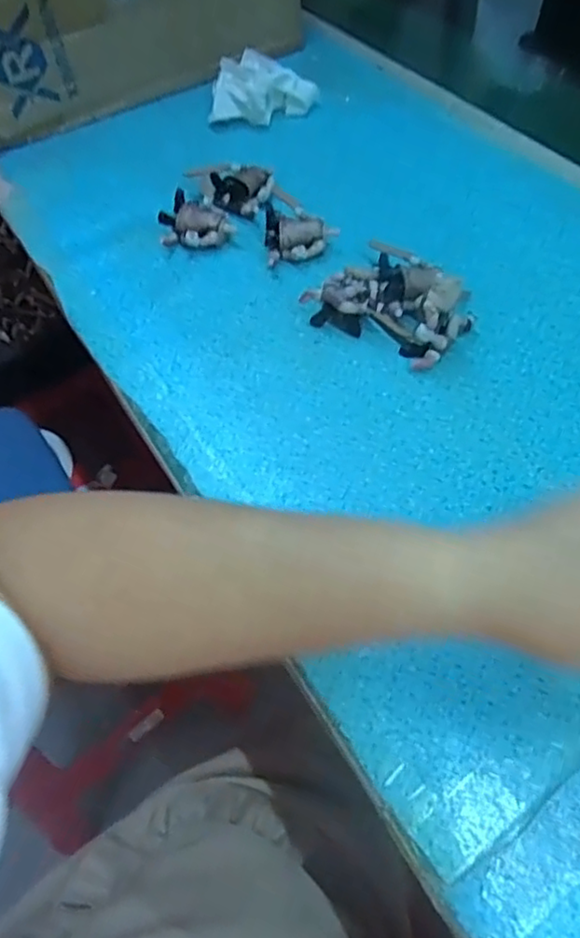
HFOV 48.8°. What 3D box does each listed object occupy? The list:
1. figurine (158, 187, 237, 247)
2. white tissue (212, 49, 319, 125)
[{"bbox_3d":[-0.077,-0.205,0.532,0.057,0.033,0.036,2,56,6],"label":"figurine"},{"bbox_3d":[-0.031,-0.379,0.639,0.106,0.046,0.060,-25,57,-12],"label":"white tissue"}]

